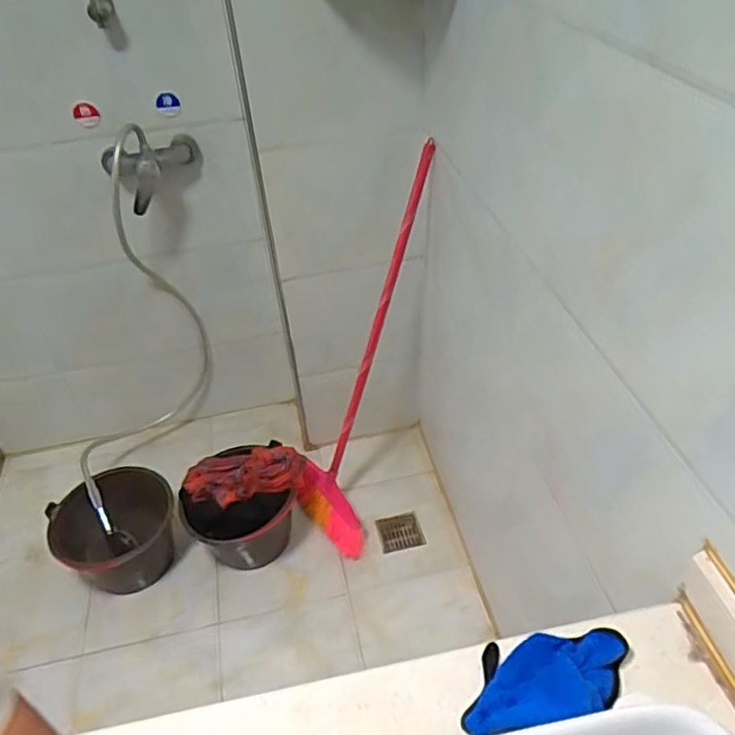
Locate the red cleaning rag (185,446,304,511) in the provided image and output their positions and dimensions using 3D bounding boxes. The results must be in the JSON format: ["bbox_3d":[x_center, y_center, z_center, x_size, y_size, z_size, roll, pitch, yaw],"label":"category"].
[{"bbox_3d":[-0.282,0.254,1.445,0.266,0.071,0.127,-14,41,-10],"label":"red cleaning rag"}]

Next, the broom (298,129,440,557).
[{"bbox_3d":[0.011,-0.004,1.363,0.124,0.929,0.234,-9,35,-42],"label":"broom"}]

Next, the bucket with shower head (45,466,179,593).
[{"bbox_3d":[-0.584,0.381,1.472,0.258,0.197,0.252,-3,41,2],"label":"bucket with shower head"}]

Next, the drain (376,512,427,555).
[{"bbox_3d":[0.082,0.414,1.568,0.108,0.018,0.100,-11,41,-8],"label":"drain"}]

